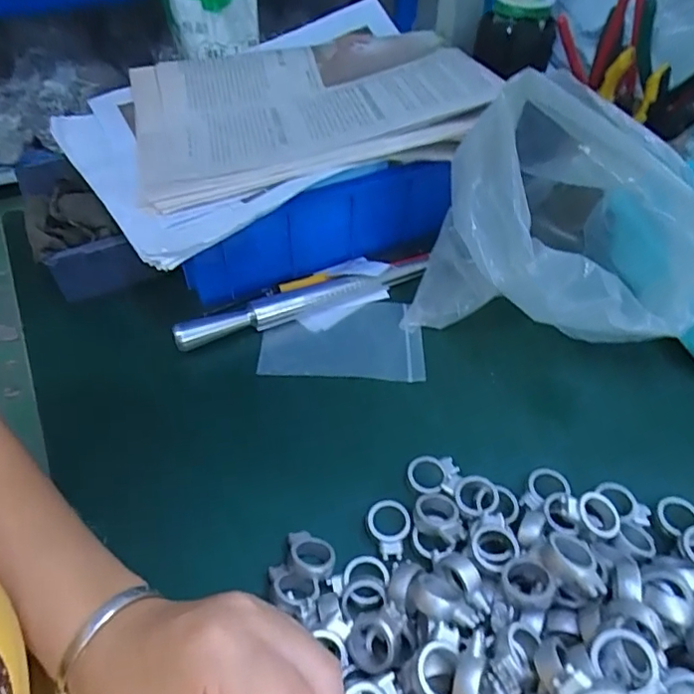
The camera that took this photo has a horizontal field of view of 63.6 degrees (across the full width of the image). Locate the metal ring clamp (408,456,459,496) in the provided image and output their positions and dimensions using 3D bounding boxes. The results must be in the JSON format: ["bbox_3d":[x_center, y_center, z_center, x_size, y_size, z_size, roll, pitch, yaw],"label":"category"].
[{"bbox_3d":[0.055,0.080,0.353,0.031,0.010,0.029,6,49,5],"label":"metal ring clamp"}]

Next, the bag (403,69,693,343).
[{"bbox_3d":[0.133,-0.078,0.380,0.155,0.172,0.163,-9,49,-8],"label":"bag"}]

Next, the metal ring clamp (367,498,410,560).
[{"bbox_3d":[0.025,0.107,0.331,0.025,0.006,0.035,-3,49,-3],"label":"metal ring clamp"}]

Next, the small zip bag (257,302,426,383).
[{"bbox_3d":[-0.003,-0.006,0.434,0.121,0.007,0.076,3,49,2],"label":"small zip bag"}]

